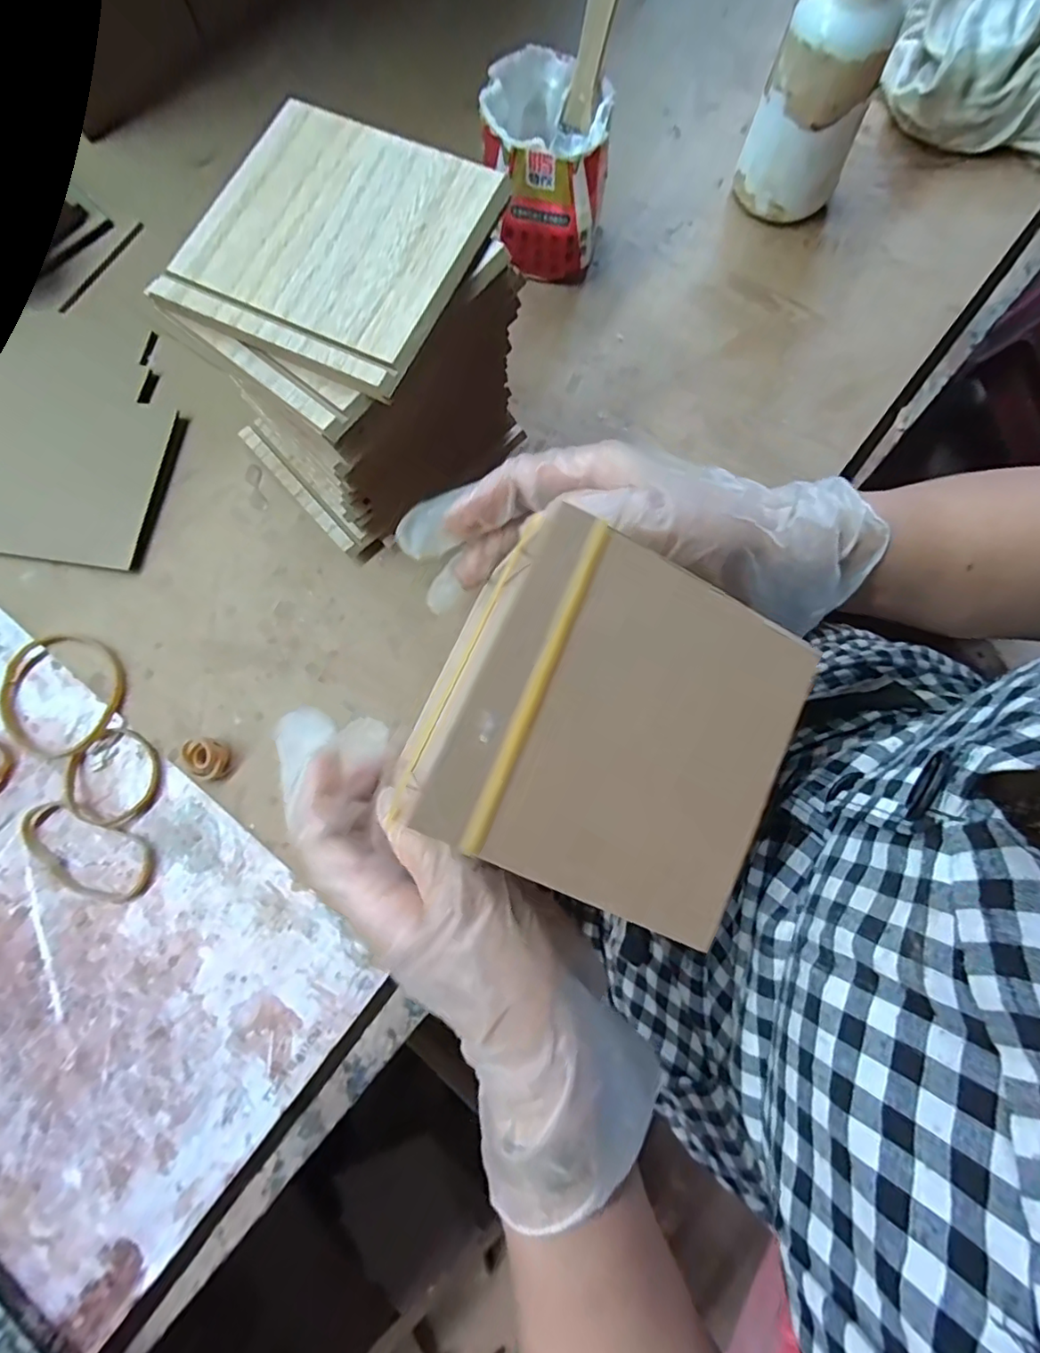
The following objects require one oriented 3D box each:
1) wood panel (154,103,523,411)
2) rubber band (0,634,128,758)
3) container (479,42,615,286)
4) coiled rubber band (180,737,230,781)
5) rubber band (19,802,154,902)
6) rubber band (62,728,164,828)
[{"bbox_3d":[-0.076,-0.174,0.222,0.107,0.007,0.107,25,79,6],"label":"wood panel"},{"bbox_3d":[-0.254,0.009,0.307,0.071,0.005,0.066,0,78,1],"label":"rubber band"},{"bbox_3d":[0.016,-0.294,0.327,0.064,0.080,0.068,7,78,3],"label":"container"},{"bbox_3d":[-0.165,0.043,0.292,0.019,0.013,0.021,2,78,2],"label":"coiled rubber band"},{"bbox_3d":[-0.228,0.092,0.290,0.073,0.005,0.036,22,79,6],"label":"rubber band"},{"bbox_3d":[-0.218,0.055,0.298,0.051,0.005,0.047,0,78,1],"label":"rubber band"}]

